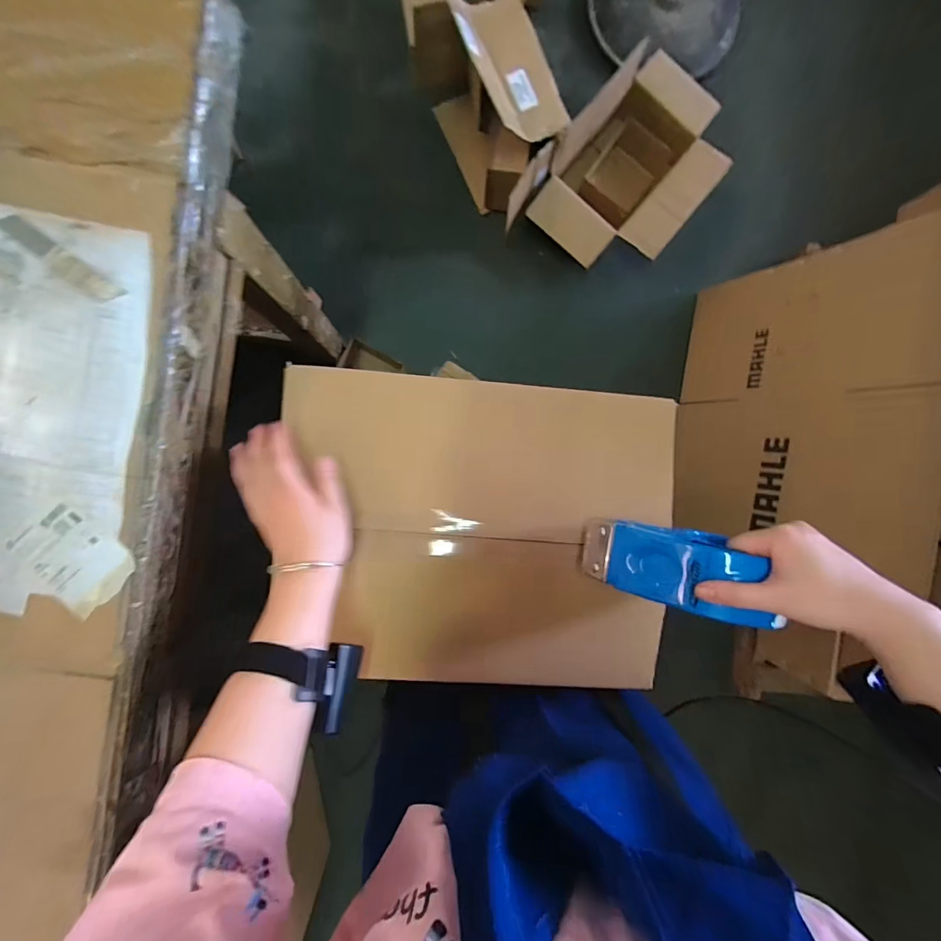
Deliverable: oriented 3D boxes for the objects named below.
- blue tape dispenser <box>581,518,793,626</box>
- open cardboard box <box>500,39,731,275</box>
[{"bbox_3d":[0.176,0.082,0.381,0.152,0.051,0.067,13,90,26],"label":"blue tape dispenser"},{"bbox_3d":[0.372,-0.696,1.044,0.341,0.166,0.500,40,88,-5],"label":"open cardboard box"}]

